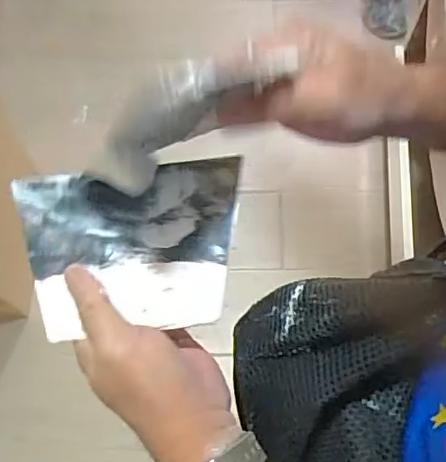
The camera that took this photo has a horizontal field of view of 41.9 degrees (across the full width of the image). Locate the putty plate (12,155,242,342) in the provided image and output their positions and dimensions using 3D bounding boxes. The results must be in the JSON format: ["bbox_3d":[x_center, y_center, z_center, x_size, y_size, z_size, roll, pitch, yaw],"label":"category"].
[{"bbox_3d":[-0.057,0.009,0.351,0.134,0.004,0.099,-6,74,4],"label":"putty plate"}]

